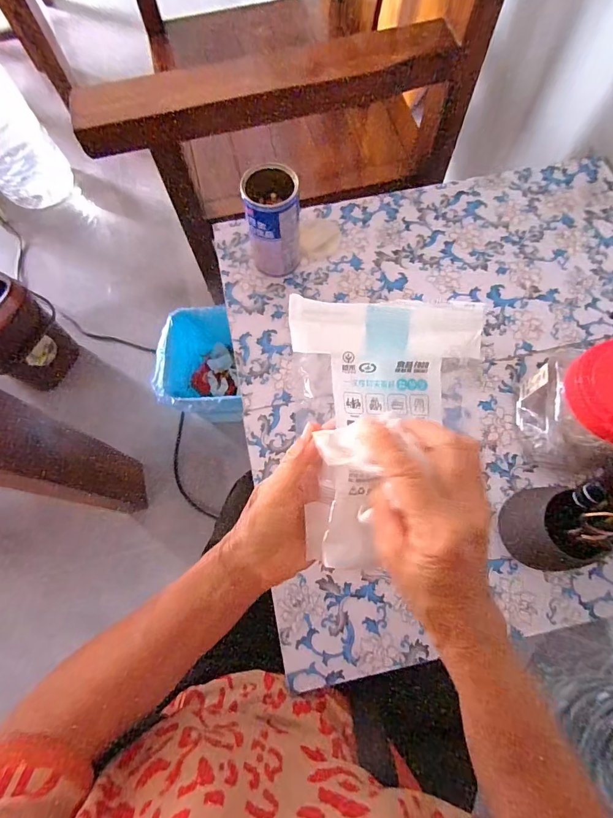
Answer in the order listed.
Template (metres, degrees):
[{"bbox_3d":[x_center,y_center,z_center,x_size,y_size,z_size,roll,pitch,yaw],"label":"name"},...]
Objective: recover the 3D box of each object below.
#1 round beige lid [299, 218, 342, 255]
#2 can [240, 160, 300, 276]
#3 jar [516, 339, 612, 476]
[{"bbox_3d":[0.020,-0.245,0.570,0.057,0.006,0.064,-4,71,1],"label":"round beige lid"},{"bbox_3d":[-0.039,-0.222,0.500,0.065,0.126,0.057,-6,71,0],"label":"can"},{"bbox_3d":[0.281,0.006,0.406,0.091,0.139,0.106,7,71,4],"label":"jar"}]

